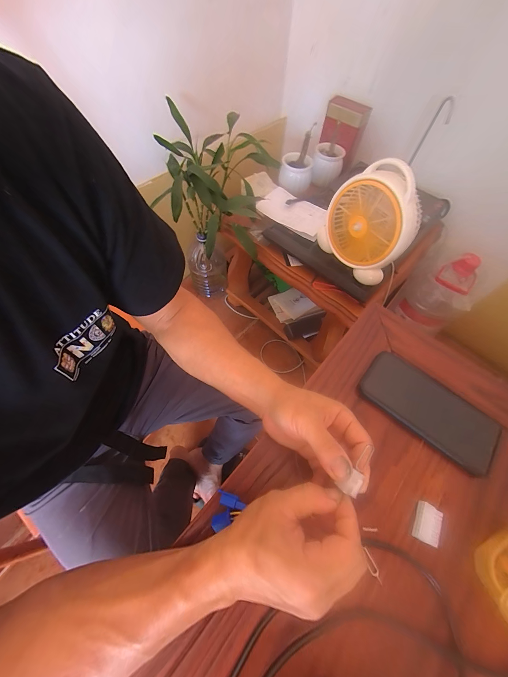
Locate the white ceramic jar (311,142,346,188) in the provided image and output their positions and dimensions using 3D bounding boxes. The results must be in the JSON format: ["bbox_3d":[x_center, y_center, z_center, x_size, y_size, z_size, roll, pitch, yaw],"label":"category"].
[{"bbox_3d":[0.260,-0.615,0.907,0.105,0.108,0.090,16,63,6],"label":"white ceramic jar"}]

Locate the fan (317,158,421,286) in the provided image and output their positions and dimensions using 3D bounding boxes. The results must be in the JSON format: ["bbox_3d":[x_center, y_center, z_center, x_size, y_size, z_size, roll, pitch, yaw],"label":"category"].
[{"bbox_3d":[0.283,-0.287,0.614,0.107,0.222,0.213,-28,67,-16],"label":"fan"}]

